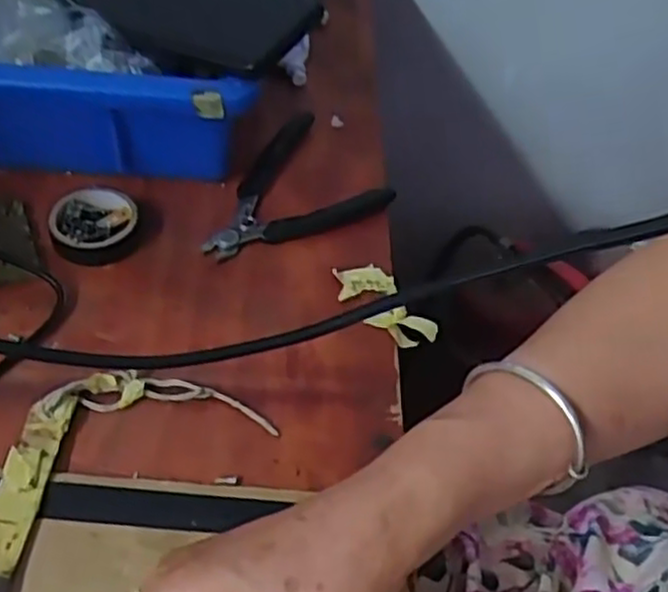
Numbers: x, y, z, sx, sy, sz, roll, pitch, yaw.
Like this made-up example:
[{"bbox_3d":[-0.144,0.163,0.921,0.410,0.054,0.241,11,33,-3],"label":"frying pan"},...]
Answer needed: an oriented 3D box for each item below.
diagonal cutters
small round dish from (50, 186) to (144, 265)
[{"bbox_3d":[-0.033,-0.063,0.440,0.117,0.007,0.087,-33,61,-28],"label":"diagonal cutters"},{"bbox_3d":[-0.129,-0.040,0.404,0.043,0.015,0.045,3,51,-4],"label":"small round dish"}]

